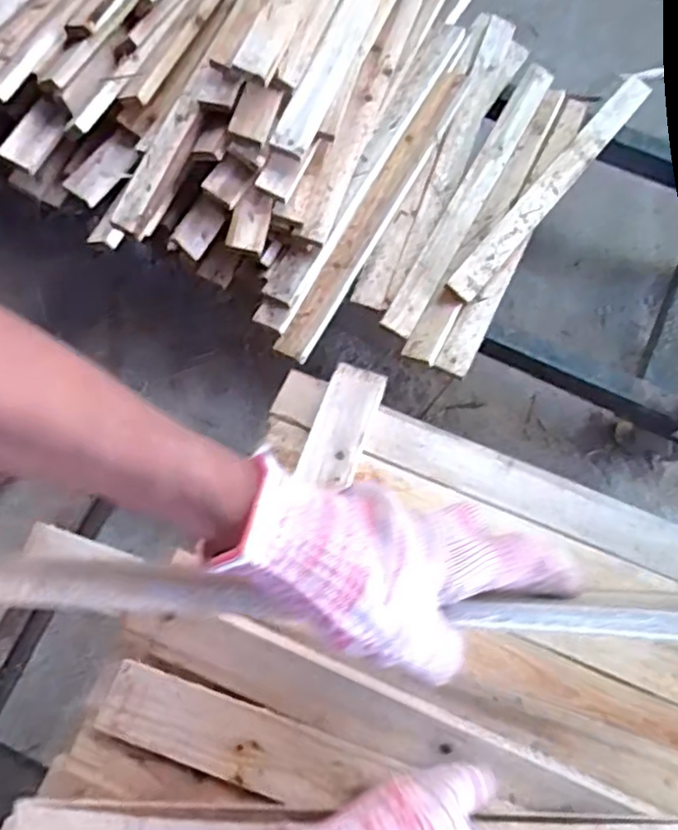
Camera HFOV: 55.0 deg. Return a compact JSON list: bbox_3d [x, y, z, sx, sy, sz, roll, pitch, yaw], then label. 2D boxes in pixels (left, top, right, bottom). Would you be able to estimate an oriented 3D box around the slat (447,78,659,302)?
[{"bbox_3d":[0.304,-0.326,0.913,0.042,0.028,0.464,38,77,12],"label":"slat"}]

